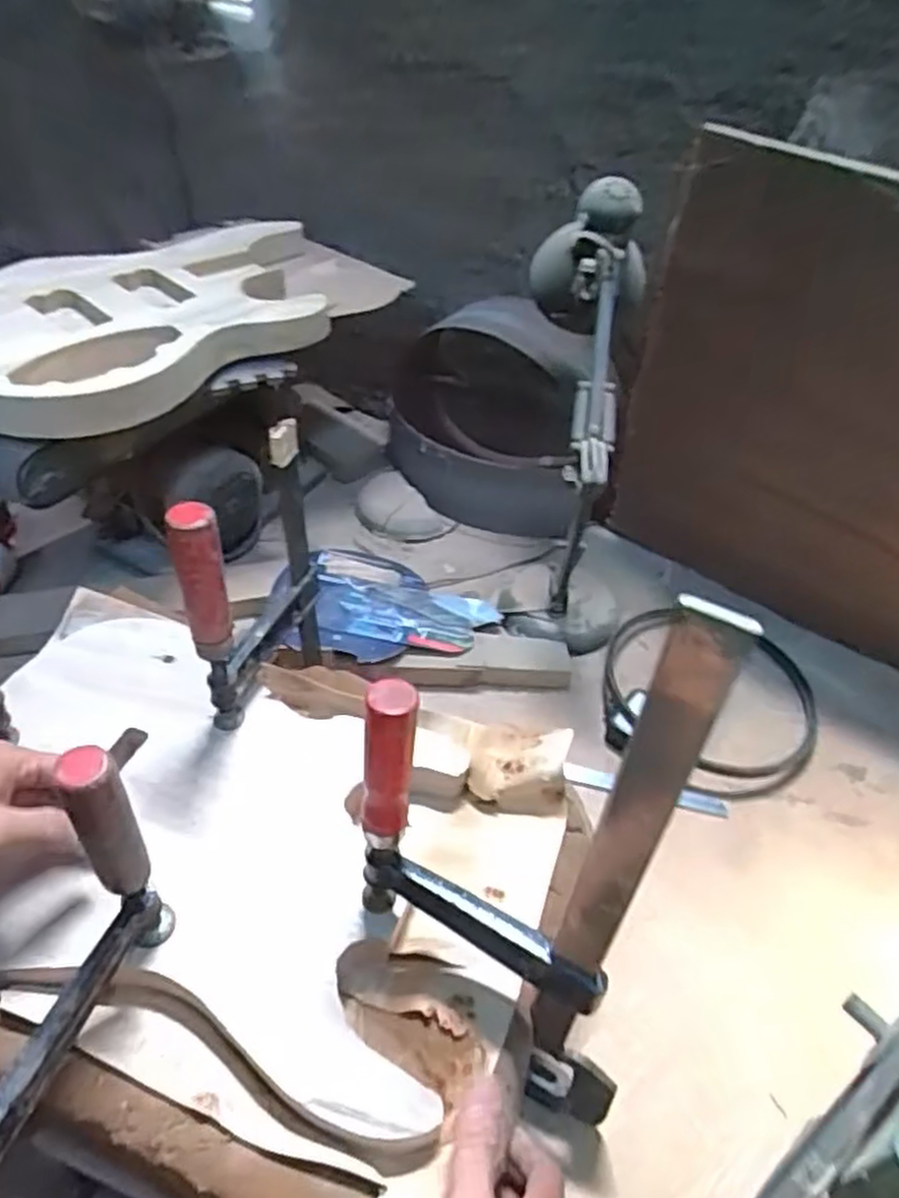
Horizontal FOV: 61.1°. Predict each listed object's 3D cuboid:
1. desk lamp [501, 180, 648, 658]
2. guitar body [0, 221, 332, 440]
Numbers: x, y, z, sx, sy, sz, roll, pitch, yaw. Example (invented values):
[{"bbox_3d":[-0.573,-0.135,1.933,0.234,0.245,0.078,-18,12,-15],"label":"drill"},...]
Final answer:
[{"bbox_3d":[0.140,-0.180,0.817,0.130,0.434,0.286,5,44,3],"label":"desk lamp"},{"bbox_3d":[-0.320,-0.323,0.833,0.315,0.048,0.499,28,49,24],"label":"guitar body"}]

